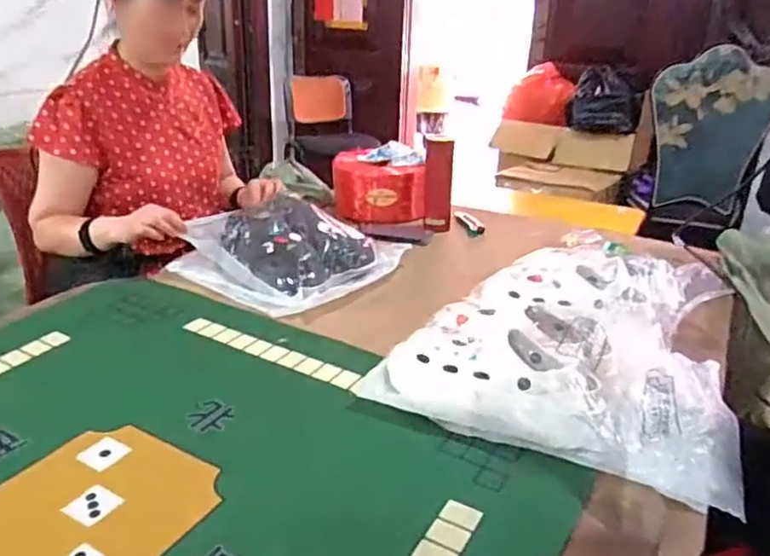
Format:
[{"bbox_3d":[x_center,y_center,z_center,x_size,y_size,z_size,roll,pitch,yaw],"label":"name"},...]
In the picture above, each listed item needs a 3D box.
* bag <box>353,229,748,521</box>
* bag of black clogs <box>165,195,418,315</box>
[{"bbox_3d":[0.290,0.082,0.928,0.429,0.104,0.503,14,25,26],"label":"bag"},{"bbox_3d":[-0.194,-0.076,1.236,0.375,0.108,0.342,17,27,32],"label":"bag of black clogs"}]

